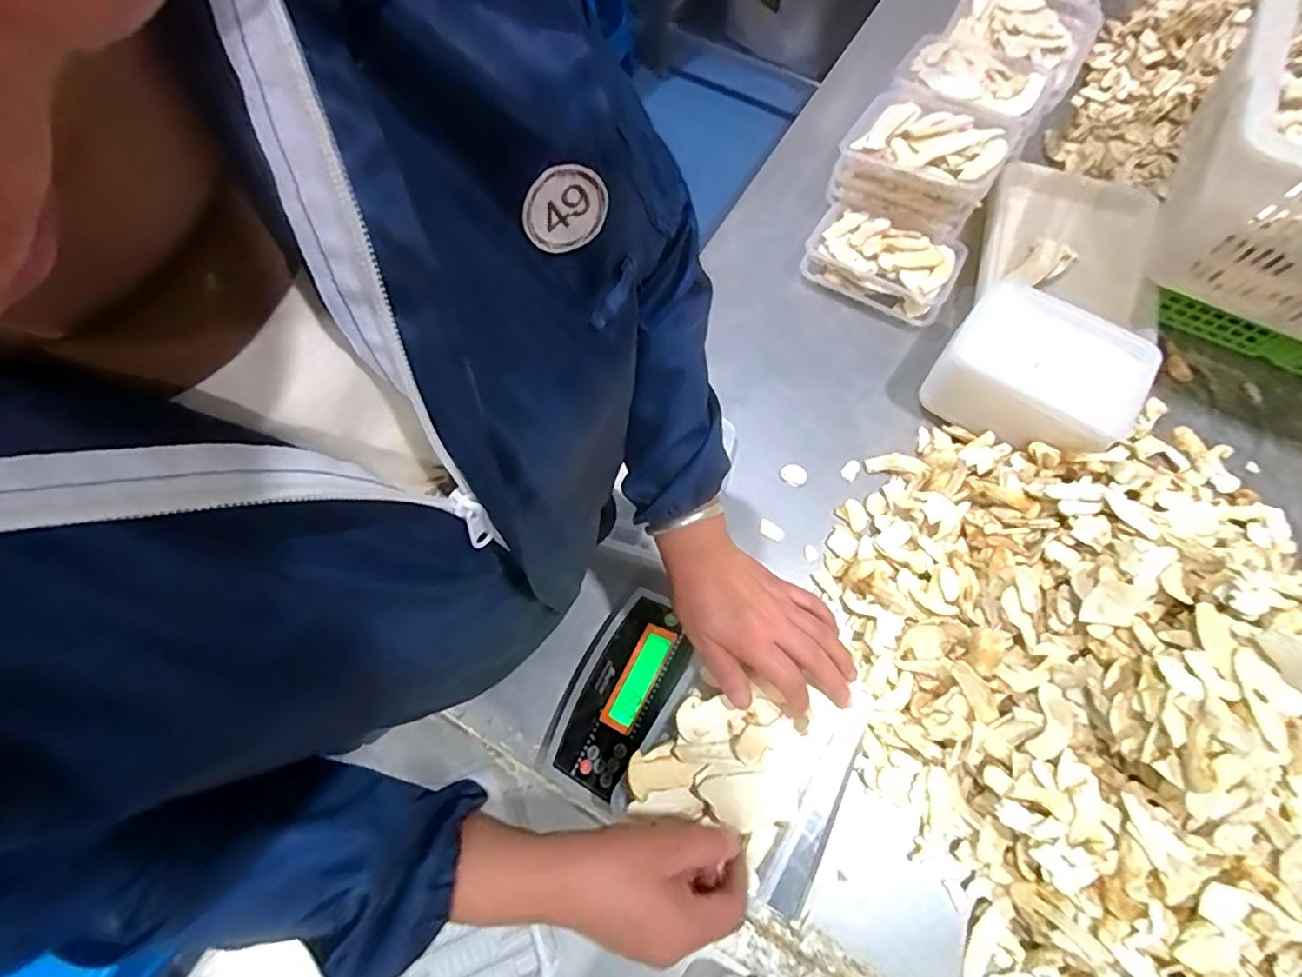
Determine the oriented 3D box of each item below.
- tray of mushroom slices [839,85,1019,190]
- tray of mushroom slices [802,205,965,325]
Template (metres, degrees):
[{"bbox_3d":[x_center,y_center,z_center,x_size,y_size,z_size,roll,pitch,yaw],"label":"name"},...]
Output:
[{"bbox_3d":[0.345,-0.432,0.742,0.183,0.033,0.137,35,72,12],"label":"tray of mushroom slices"},{"bbox_3d":[0.299,-0.298,0.778,0.187,0.049,0.128,28,70,10],"label":"tray of mushroom slices"}]

